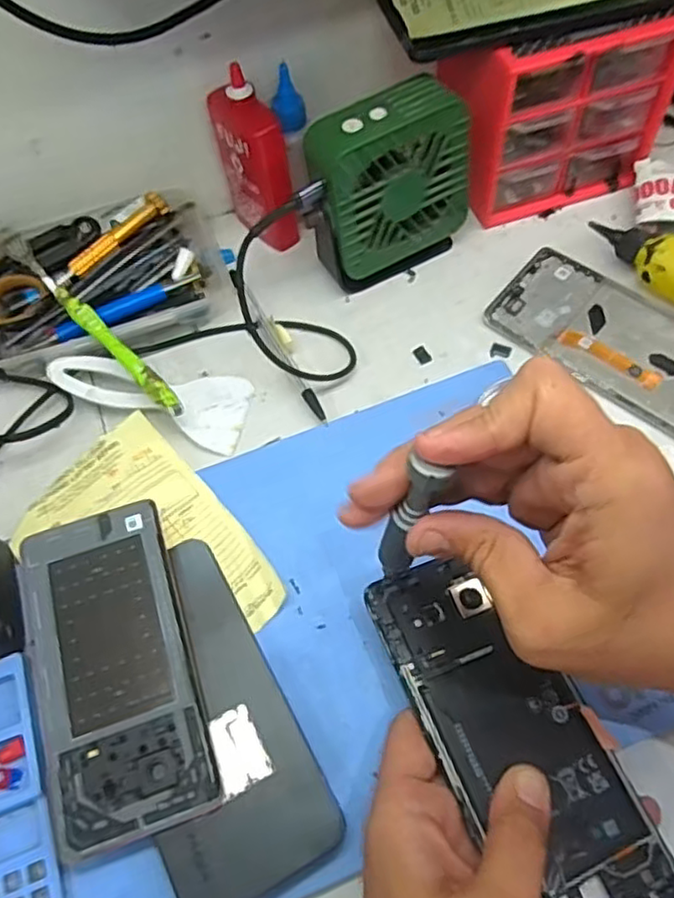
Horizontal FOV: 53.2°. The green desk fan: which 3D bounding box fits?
[{"bbox_3d":[0.033,-0.163,0.432,0.101,0.112,0.044,-26,63,-10],"label":"green desk fan"}]

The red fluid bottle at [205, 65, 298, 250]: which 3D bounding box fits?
[{"bbox_3d":[-0.054,-0.190,0.452,0.021,0.120,0.059,-39,66,-16],"label":"red fluid bottle"}]

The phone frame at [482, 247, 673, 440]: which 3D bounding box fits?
[{"bbox_3d":[0.178,-0.066,0.427,0.161,0.011,0.082,35,69,20],"label":"phone frame"}]

